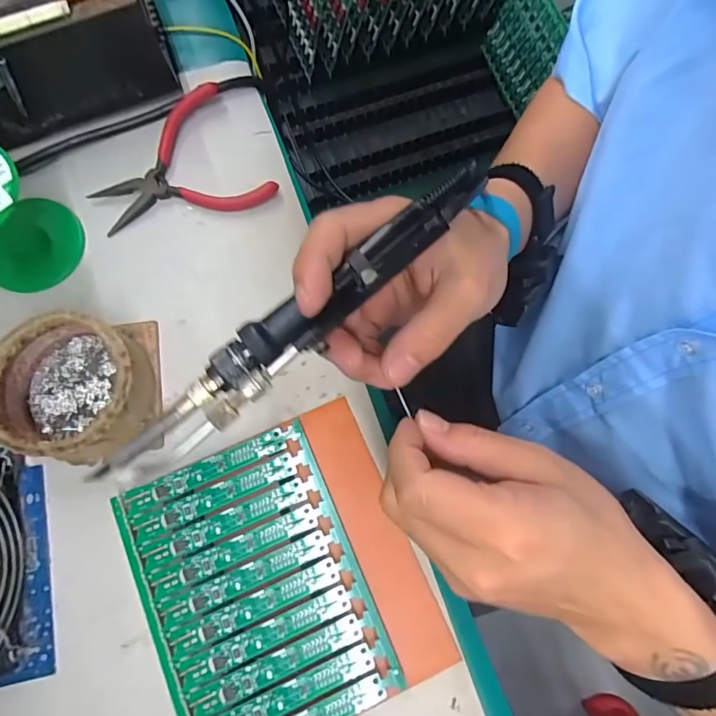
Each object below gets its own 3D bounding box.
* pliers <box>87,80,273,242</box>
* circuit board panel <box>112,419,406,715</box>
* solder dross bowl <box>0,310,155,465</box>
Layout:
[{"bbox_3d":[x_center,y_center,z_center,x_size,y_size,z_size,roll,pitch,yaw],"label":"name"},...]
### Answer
[{"bbox_3d":[-0.132,-0.139,0.334,0.119,0.018,0.091,-21,79,-6],"label":"pliers"},{"bbox_3d":[-0.062,0.137,0.277,0.119,0.014,0.161,-23,79,-7],"label":"circuit board panel"},{"bbox_3d":[-0.173,0.018,0.285,0.086,0.044,0.084,0,77,-2],"label":"solder dross bowl"}]

